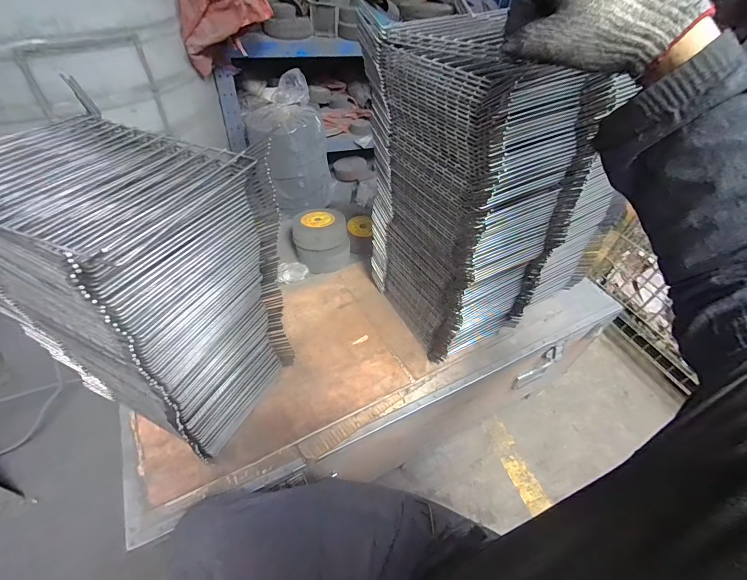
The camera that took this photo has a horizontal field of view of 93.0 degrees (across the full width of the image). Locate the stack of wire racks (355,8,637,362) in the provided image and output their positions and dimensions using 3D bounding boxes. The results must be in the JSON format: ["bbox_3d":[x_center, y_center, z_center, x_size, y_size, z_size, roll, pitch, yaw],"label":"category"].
[{"bbox_3d":[0.159,-0.156,0.658,0.223,0.526,0.309,-28,55,-28],"label":"stack of wire racks"}]

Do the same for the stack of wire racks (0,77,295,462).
[{"bbox_3d":[-0.295,0.025,0.499,0.265,0.424,0.211,22,48,14],"label":"stack of wire racks"}]

